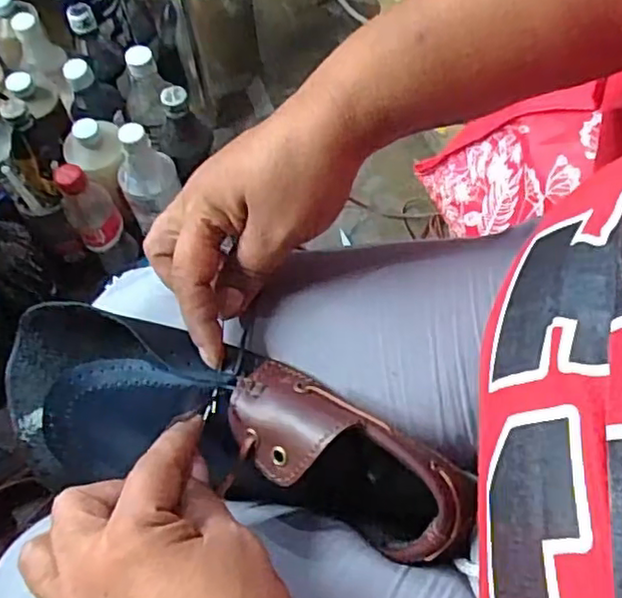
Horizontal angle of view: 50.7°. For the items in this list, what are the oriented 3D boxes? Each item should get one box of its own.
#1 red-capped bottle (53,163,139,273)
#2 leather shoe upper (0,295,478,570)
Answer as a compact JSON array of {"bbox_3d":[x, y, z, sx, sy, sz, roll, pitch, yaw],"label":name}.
[{"bbox_3d":[-0.252,-0.093,0.767,0.052,0.169,0.055,-1,64,2],"label":"red-capped bottle"},{"bbox_3d":[-0.041,0.068,0.320,0.231,0.081,0.078,15,65,12],"label":"leather shoe upper"}]

